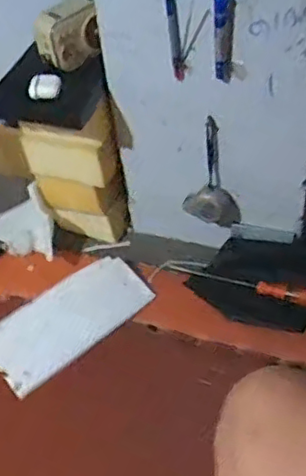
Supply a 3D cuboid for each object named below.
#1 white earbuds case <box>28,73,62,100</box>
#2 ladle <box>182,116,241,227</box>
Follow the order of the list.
[{"bbox_3d":[-0.163,-0.231,0.970,0.048,0.027,0.031,-3,47,3],"label":"white earbuds case"},{"bbox_3d":[0.103,-0.101,1.053,0.094,0.200,0.032,-2,47,4],"label":"ladle"}]

